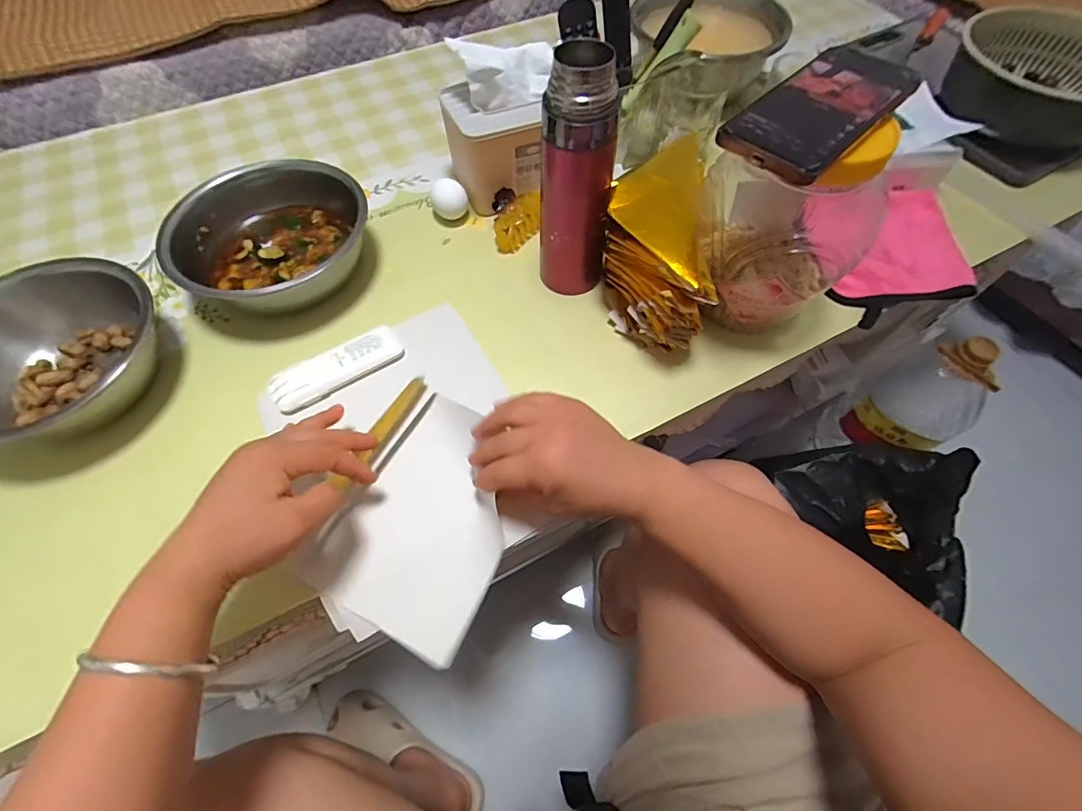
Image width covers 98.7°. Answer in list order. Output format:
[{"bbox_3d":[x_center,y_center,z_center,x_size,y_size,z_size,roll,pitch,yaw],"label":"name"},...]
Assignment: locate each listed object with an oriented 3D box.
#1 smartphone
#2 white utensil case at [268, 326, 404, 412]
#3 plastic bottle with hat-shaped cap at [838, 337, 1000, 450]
[{"bbox_3d":[0.204,-0.217,0.335,0.076,0.012,0.164,41,69,20],"label":"smartphone"},{"bbox_3d":[-0.199,-0.040,0.453,0.125,0.012,0.043,-32,66,-16],"label":"white utensil case"},{"bbox_3d":[0.618,-0.006,0.753,0.104,0.235,0.140,-31,65,-16],"label":"plastic bottle with hat-shaped cap"}]

